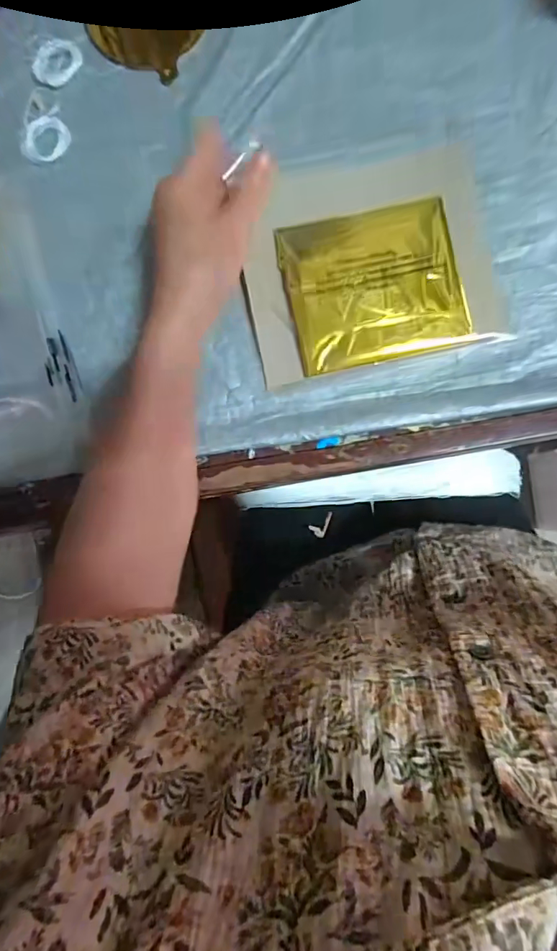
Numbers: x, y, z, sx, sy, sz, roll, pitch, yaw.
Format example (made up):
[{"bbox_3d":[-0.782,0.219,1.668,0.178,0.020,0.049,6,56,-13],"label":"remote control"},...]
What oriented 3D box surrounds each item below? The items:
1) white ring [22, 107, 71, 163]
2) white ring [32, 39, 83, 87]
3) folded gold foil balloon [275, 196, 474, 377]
[{"bbox_3d":[-0.200,-0.290,0.400,0.042,0.004,0.044,0,85,3],"label":"white ring"},{"bbox_3d":[-0.192,-0.357,0.404,0.043,0.004,0.043,0,85,3],"label":"white ring"},{"bbox_3d":[0.075,-0.149,0.367,0.134,0.008,0.115,-12,84,2],"label":"folded gold foil balloon"}]

